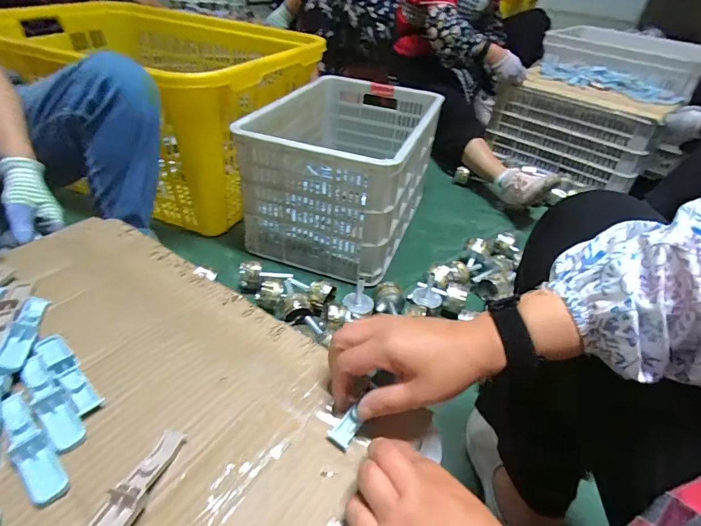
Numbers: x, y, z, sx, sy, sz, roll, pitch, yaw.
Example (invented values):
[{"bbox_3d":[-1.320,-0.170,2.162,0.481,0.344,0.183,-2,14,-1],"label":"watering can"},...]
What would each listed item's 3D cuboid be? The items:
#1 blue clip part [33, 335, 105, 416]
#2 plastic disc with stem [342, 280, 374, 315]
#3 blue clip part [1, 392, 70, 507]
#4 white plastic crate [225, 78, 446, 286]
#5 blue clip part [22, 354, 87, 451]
[{"bbox_3d":[-0.243,0.093,0.348,0.096,0.014,0.022,32,45,29],"label":"blue clip part"},{"bbox_3d":[0.017,0.070,0.811,0.059,0.046,0.054,4,39,-3],"label":"plastic disc with stem"},{"bbox_3d":[-0.235,0.132,0.295,0.020,0.007,0.095,-29,50,-36],"label":"blue clip part"},{"bbox_3d":[-0.013,-0.245,1.051,0.369,0.309,0.519,16,40,12],"label":"white plastic crate"},{"bbox_3d":[-0.240,0.109,0.323,0.098,0.007,0.022,33,46,29],"label":"blue clip part"}]

